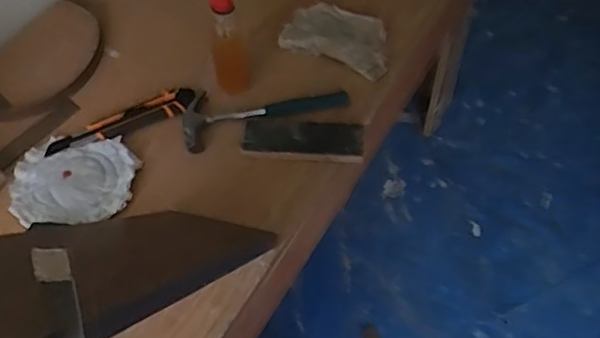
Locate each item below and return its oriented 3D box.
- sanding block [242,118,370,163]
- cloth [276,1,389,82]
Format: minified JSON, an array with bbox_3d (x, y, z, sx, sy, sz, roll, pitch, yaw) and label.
[{"bbox_3d":[0.006,-0.045,0.913,0.175,0.011,0.070,3,57,2],"label":"sanding block"},{"bbox_3d":[0.069,-0.221,1.027,0.184,0.016,0.124,25,60,16],"label":"cloth"}]

